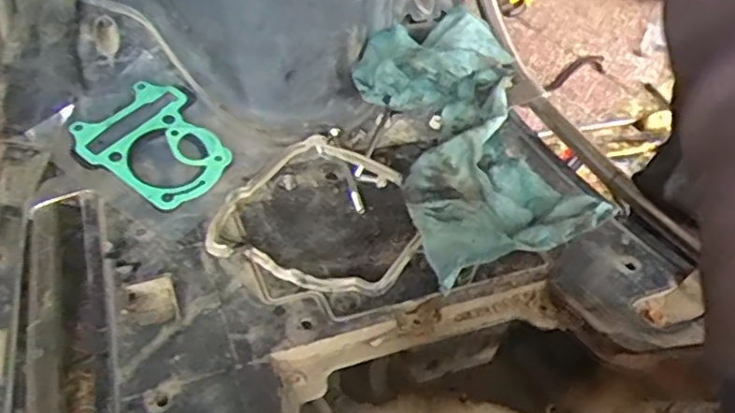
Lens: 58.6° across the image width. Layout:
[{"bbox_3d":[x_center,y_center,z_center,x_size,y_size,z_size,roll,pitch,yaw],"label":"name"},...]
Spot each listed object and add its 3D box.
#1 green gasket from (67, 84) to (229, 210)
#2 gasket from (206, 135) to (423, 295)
[{"bbox_3d":[-0.161,-0.050,0.510,0.110,0.010,0.093,34,55,11],"label":"green gasket"},{"bbox_3d":[-0.029,0.004,0.472,0.141,0.015,0.140,3,44,-3],"label":"gasket"}]

